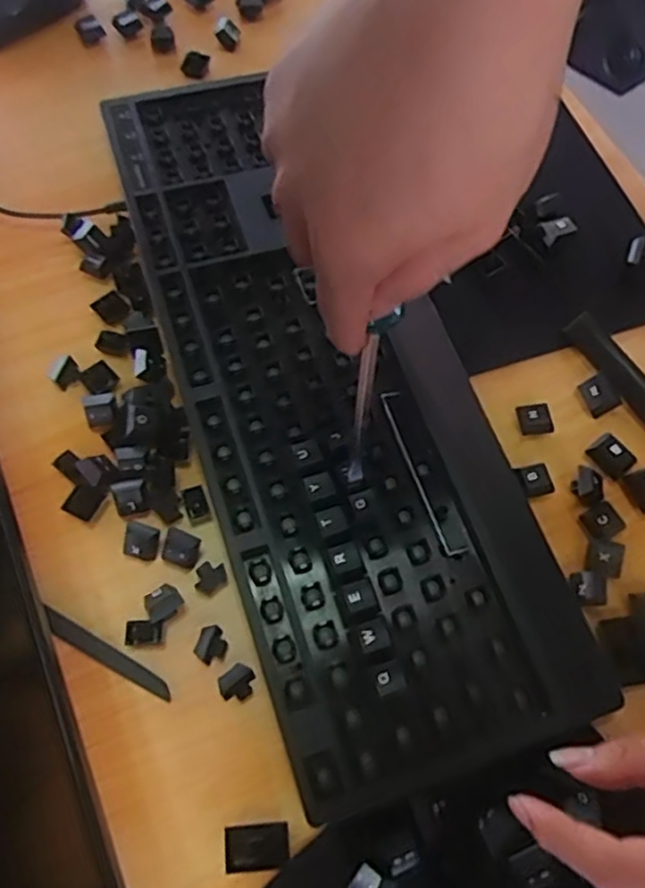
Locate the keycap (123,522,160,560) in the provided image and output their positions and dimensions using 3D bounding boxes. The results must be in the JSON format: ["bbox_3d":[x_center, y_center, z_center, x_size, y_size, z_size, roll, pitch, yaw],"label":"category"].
[{"bbox_3d":[-0.091,0.049,0.358,0.018,0.010,0.016,14,65,4],"label":"keycap"}]

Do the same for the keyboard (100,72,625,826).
[{"bbox_3d":[-0.003,-0.048,0.397,0.154,0.025,0.430,-17,67,-10],"label":"keyboard"}]

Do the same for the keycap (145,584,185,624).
[{"bbox_3d":[-0.078,0.076,0.346,0.017,0.011,0.017,-30,70,-15],"label":"keycap"}]

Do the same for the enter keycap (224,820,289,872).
[{"bbox_3d":[-0.028,0.173,0.305,0.026,0.007,0.017,-4,65,-4],"label":"enter keycap"}]

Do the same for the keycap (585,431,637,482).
[{"bbox_3d":[0.157,0.007,0.388,0.016,0.012,0.023,-37,71,-17],"label":"keycap"}]

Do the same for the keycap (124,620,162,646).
[{"bbox_3d":[-0.086,0.090,0.341,0.017,0.007,0.011,-1,65,-3],"label":"keycap"}]

